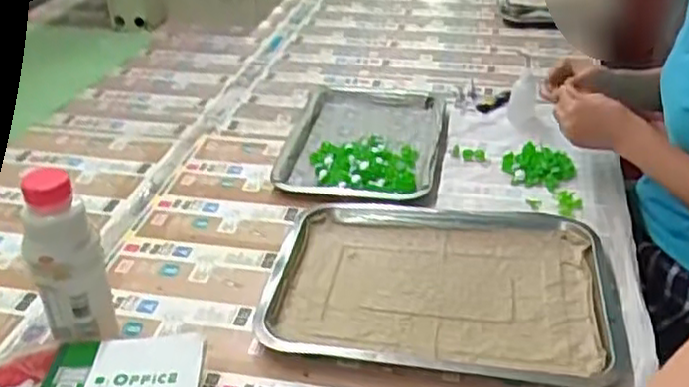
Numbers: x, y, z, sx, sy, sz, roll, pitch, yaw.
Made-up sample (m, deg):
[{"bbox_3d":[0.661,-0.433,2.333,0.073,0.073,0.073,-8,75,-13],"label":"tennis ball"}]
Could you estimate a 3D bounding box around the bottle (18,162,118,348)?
[{"bbox_3d":[-0.251,0.063,0.645,0.051,0.164,0.047,14,32,23],"label":"bottle"}]

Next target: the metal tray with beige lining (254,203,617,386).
[{"bbox_3d":[0.100,0.090,0.774,0.340,0.030,0.275,4,33,10],"label":"metal tray with beige lining"}]

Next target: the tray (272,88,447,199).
[{"bbox_3d":[0.033,-0.089,1.059,0.216,0.029,0.348,3,33,9],"label":"tray"}]

